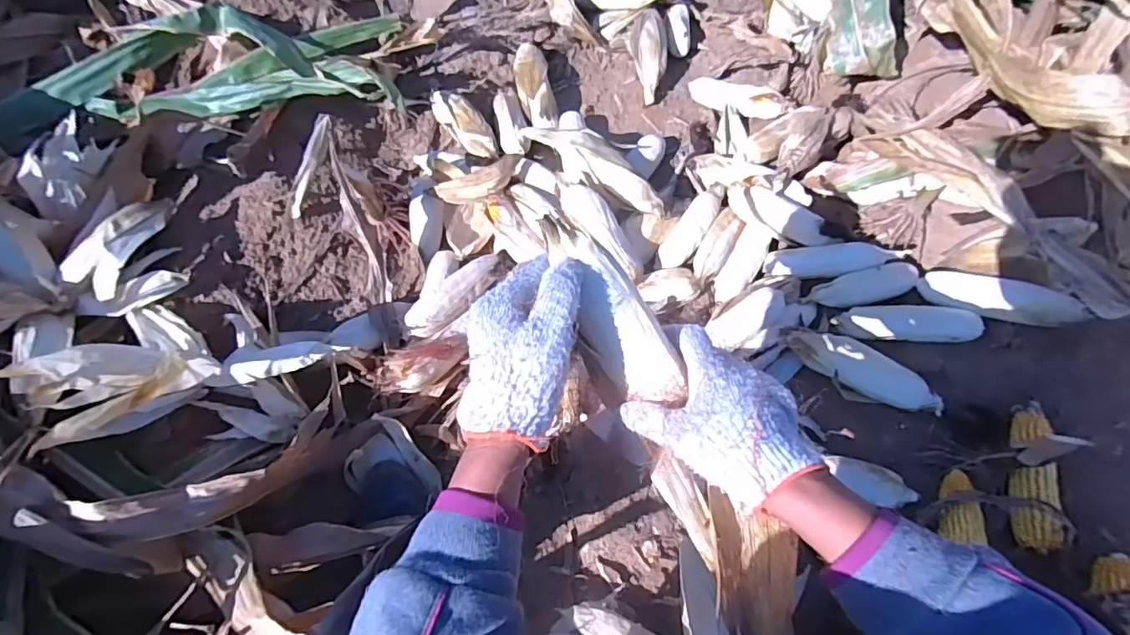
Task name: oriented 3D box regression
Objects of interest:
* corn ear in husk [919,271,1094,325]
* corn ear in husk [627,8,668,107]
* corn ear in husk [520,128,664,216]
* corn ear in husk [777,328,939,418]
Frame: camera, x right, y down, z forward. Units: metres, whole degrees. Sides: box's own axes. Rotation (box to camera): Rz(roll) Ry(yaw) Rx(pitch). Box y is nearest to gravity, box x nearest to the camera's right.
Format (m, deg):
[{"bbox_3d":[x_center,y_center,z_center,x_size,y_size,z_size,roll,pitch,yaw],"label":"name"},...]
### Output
[{"bbox_3d":[0.632,-0.023,0.776,0.064,0.058,0.208,-30,25,-13],"label":"corn ear in husk"},{"bbox_3d":[0.177,-0.553,1.114,0.077,0.059,0.217,0,77,1],"label":"corn ear in husk"},{"bbox_3d":[0.057,-0.274,0.942,0.291,0.056,0.083,41,71,19],"label":"corn ear in husk"},{"bbox_3d":[0.437,0.083,0.787,0.228,0.056,0.060,28,67,14],"label":"corn ear in husk"}]

